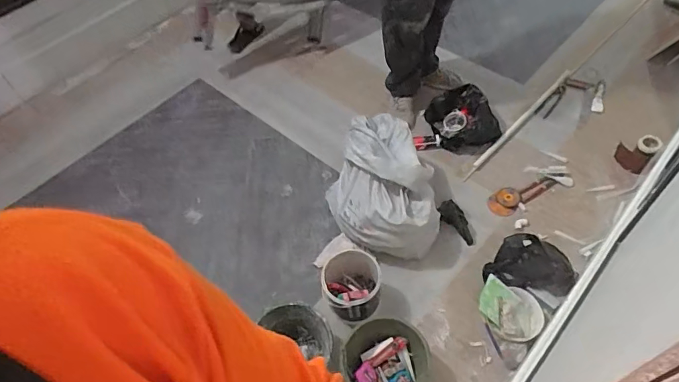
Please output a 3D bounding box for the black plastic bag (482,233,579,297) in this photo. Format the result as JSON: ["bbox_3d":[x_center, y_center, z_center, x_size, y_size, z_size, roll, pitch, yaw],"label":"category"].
[{"bbox_3d":[0.630,0.249,1.515,0.280,0.098,0.156,12,56,14],"label":"black plastic bag"}]

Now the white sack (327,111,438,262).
[{"bbox_3d":[0.136,-0.010,1.623,0.337,0.354,0.462,-18,54,-8],"label":"white sack"}]

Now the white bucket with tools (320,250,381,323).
[{"bbox_3d":[0.039,0.310,1.482,0.187,0.162,0.182,-3,53,4],"label":"white bucket with tools"}]

